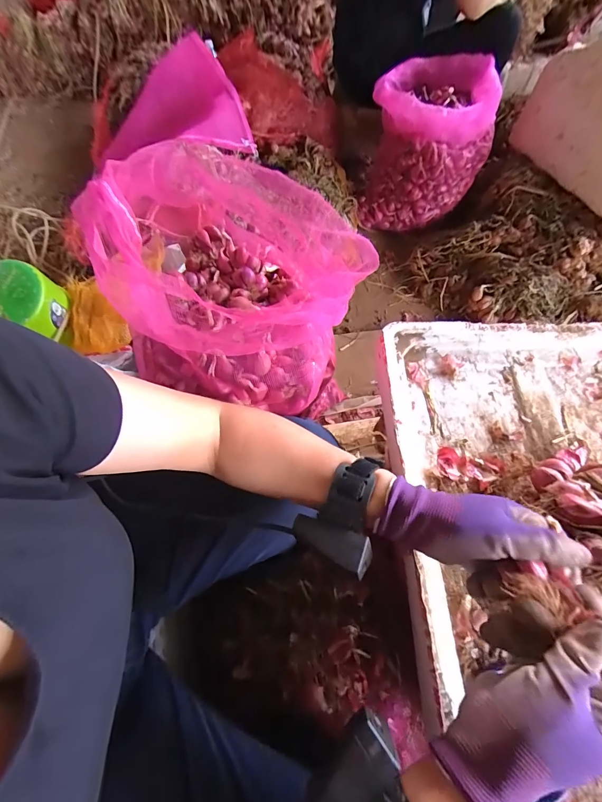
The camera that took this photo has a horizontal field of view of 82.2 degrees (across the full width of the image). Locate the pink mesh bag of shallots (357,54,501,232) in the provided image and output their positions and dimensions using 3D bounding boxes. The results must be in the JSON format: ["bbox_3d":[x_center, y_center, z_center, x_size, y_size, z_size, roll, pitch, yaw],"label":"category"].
[{"bbox_3d":[0.378,-0.780,1.079,0.329,0.338,0.296,2,64,2],"label":"pink mesh bag of shallots"}]

